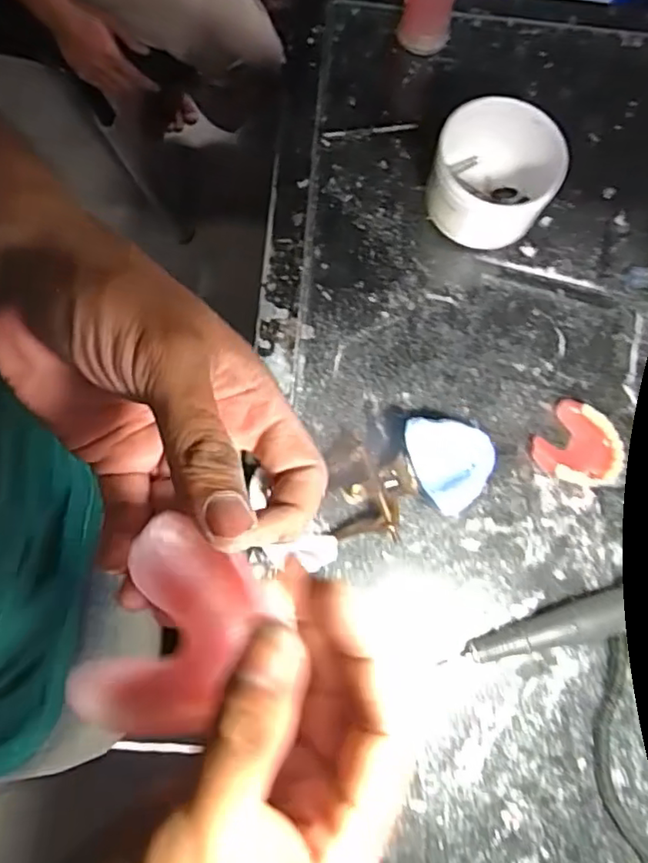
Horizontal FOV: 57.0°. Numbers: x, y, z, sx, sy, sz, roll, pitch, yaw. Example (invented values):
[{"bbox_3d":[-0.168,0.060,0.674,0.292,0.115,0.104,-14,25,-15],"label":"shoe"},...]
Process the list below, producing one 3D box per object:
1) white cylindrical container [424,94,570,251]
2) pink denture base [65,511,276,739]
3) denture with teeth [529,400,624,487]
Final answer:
[{"bbox_3d":[0.130,-0.195,0.456,0.088,0.064,0.090,0,77,-1],"label":"white cylindrical container"},{"bbox_3d":[-0.045,0.061,0.176,0.043,0.017,0.062,21,78,3],"label":"pink denture base"},{"bbox_3d":[0.186,0.013,0.435,0.056,0.018,0.059,-44,82,-10],"label":"denture with teeth"}]

